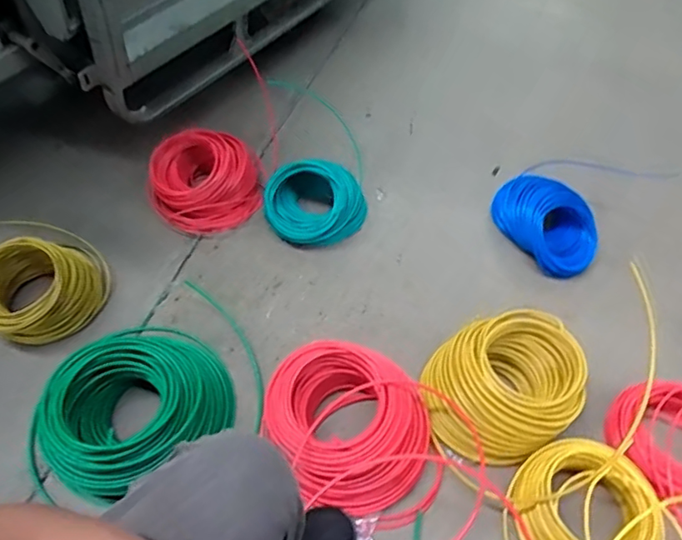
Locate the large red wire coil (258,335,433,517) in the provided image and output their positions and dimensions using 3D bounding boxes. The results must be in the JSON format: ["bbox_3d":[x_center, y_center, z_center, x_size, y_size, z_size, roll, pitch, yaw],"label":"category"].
[{"bbox_3d":[0.014,0.247,0.902,0.229,0.123,0.247,2,52,-3],"label":"large red wire coil"}]

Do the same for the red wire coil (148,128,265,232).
[{"bbox_3d":[-0.284,-0.197,1.205,0.244,0.161,0.187,-27,59,-23],"label":"red wire coil"}]

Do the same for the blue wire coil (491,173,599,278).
[{"bbox_3d":[0.449,-0.111,1.224,0.162,0.104,0.244,-33,62,-26],"label":"blue wire coil"}]

